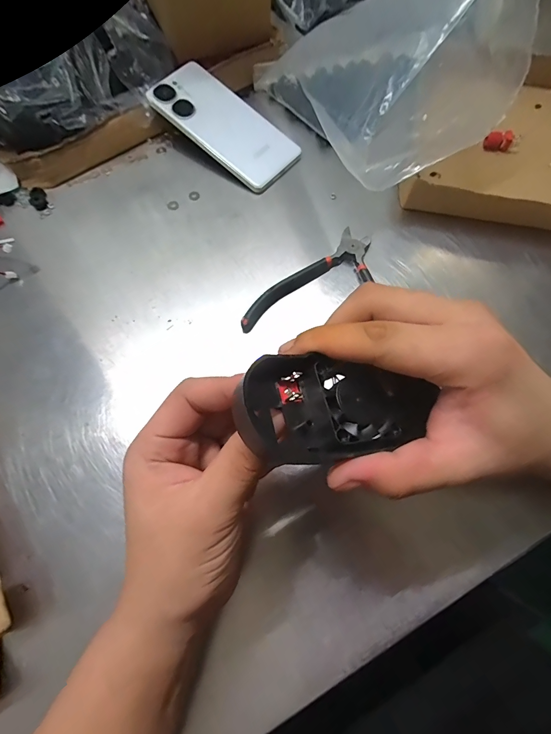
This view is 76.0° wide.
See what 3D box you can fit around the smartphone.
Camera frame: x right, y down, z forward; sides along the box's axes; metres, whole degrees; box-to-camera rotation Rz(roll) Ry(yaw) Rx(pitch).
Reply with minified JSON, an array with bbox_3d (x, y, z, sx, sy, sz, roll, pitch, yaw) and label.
[{"bbox_3d":[-0.054,-0.258,0.373,0.161,0.010,0.077,41,74,4],"label":"smartphone"}]

